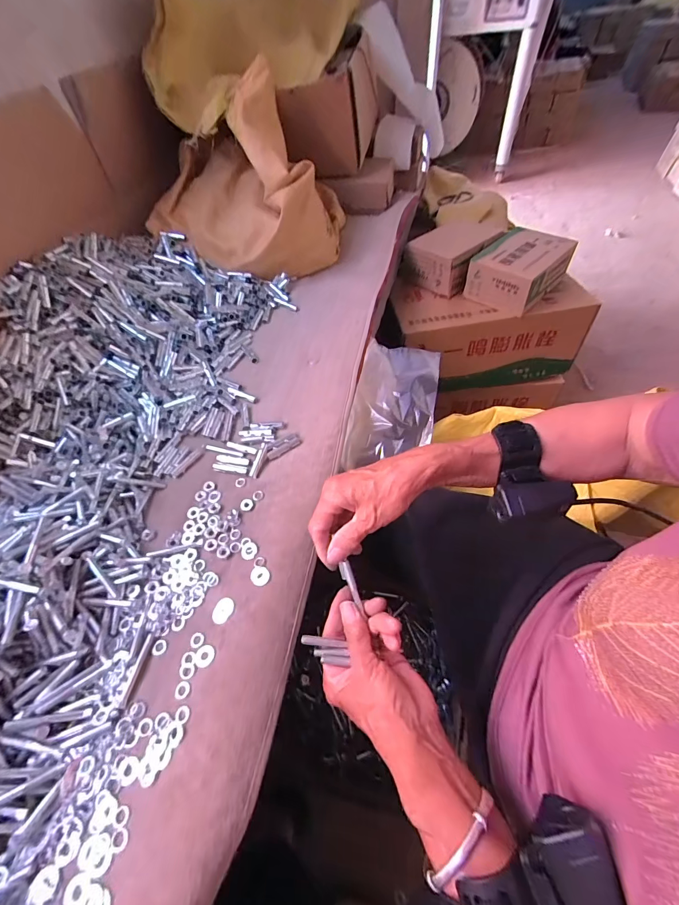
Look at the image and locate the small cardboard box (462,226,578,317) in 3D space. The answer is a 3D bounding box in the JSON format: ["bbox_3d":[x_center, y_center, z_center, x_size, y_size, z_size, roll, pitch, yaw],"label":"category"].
[{"bbox_3d":[0.362,-0.369,0.732,0.167,0.076,0.136,-36,58,-19],"label":"small cardboard box"}]

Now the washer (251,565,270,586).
[{"bbox_3d":[-0.080,0.124,0.363,0.019,0.004,0.021,-35,61,-20],"label":"washer"}]

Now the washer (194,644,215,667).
[{"bbox_3d":[-0.122,0.183,0.325,0.017,0.004,0.018,-1,55,1],"label":"washer"}]

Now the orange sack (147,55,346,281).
[{"bbox_3d":[-0.162,-0.477,0.654,0.305,0.251,0.252,4,54,10],"label":"orange sack"}]

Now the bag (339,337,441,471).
[{"bbox_3d":[0.083,-0.075,0.552,0.120,0.051,0.227,8,55,13],"label":"bag"}]

